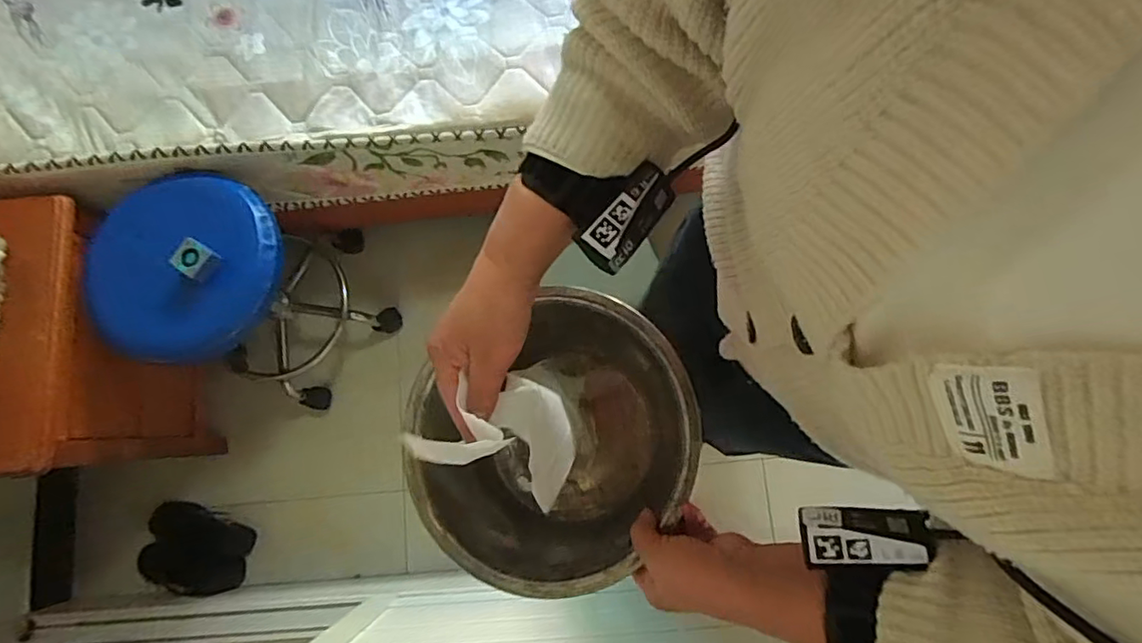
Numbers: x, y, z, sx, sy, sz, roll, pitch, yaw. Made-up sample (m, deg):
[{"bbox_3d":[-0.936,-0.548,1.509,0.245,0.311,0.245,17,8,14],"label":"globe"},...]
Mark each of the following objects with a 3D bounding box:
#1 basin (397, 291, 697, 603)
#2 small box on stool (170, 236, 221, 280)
[{"bbox_3d":[-0.017,0.103,0.527,0.248,0.129,0.228,0,79,0],"label":"basin"},{"bbox_3d":[-0.591,-0.095,0.927,0.051,0.056,0.055,31,83,8],"label":"small box on stool"}]

